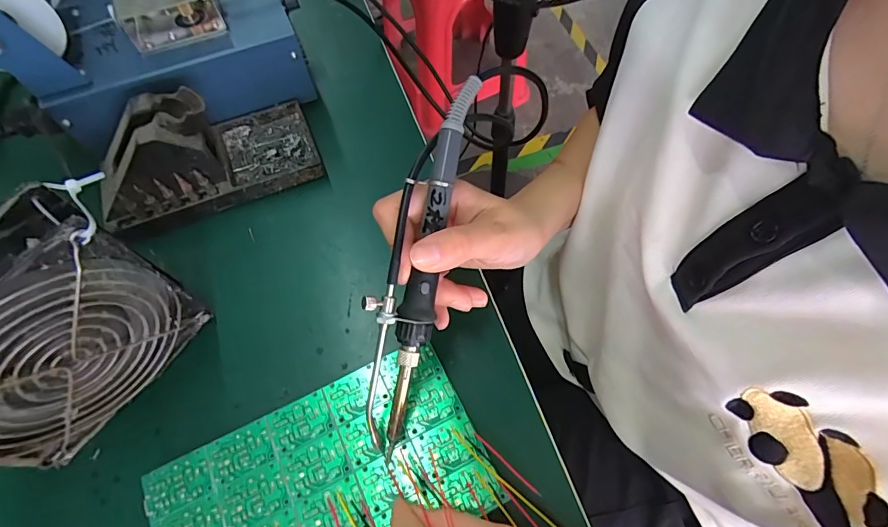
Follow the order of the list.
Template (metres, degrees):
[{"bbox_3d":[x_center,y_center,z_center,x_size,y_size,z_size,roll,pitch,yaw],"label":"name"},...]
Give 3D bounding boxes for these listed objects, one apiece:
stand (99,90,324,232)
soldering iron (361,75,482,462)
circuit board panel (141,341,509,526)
[{"bbox_3d":[-0.178,-0.087,0.323,0.150,0.071,0.076,-22,65,-11],"label":"stand"},{"bbox_3d":[-0.018,0.001,0.235,0.032,0.025,0.205,12,91,6],"label":"soldering iron"},{"bbox_3d":[-0.066,0.122,0.239,0.173,0.004,0.100,-25,66,-11],"label":"circuit board panel"}]

